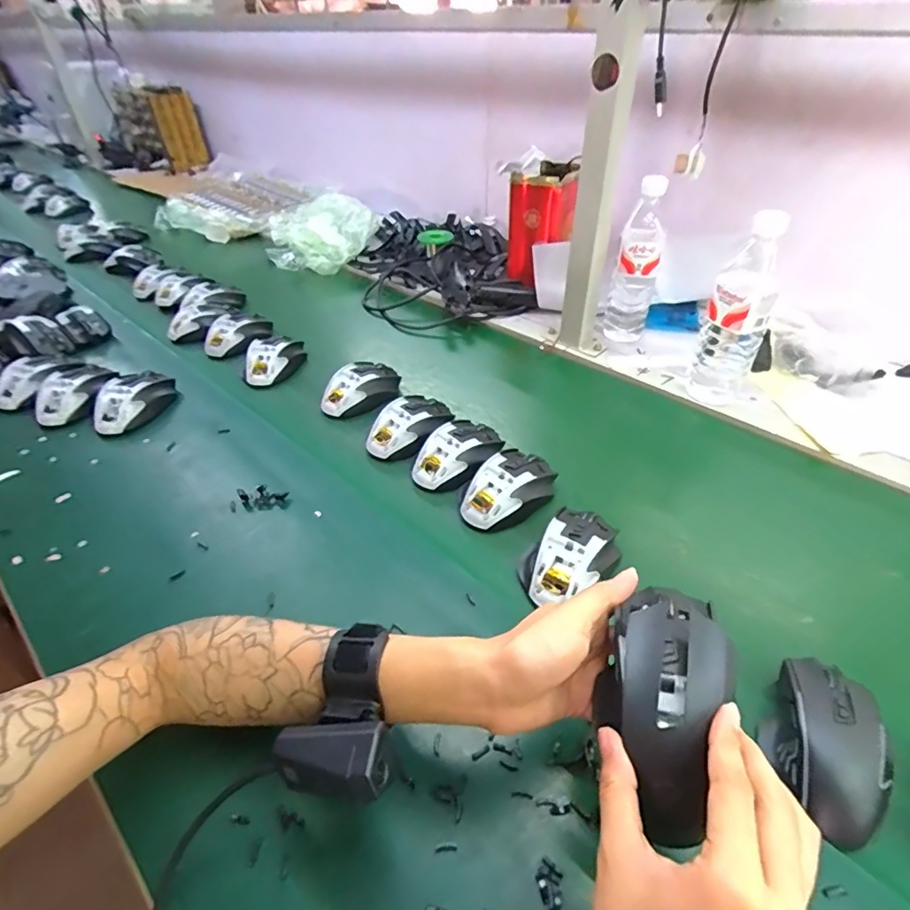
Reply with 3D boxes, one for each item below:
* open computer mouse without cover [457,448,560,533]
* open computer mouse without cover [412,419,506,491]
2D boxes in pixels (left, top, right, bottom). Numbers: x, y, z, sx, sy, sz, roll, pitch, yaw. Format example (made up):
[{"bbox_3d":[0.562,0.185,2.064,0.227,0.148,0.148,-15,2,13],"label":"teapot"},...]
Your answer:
[{"bbox_3d":[0.059,0.039,0.543,0.110,0.043,0.074,-32,50,-31],"label":"open computer mouse without cover"},{"bbox_3d":[0.003,0.002,0.588,0.076,0.043,0.107,28,48,29],"label":"open computer mouse without cover"}]

